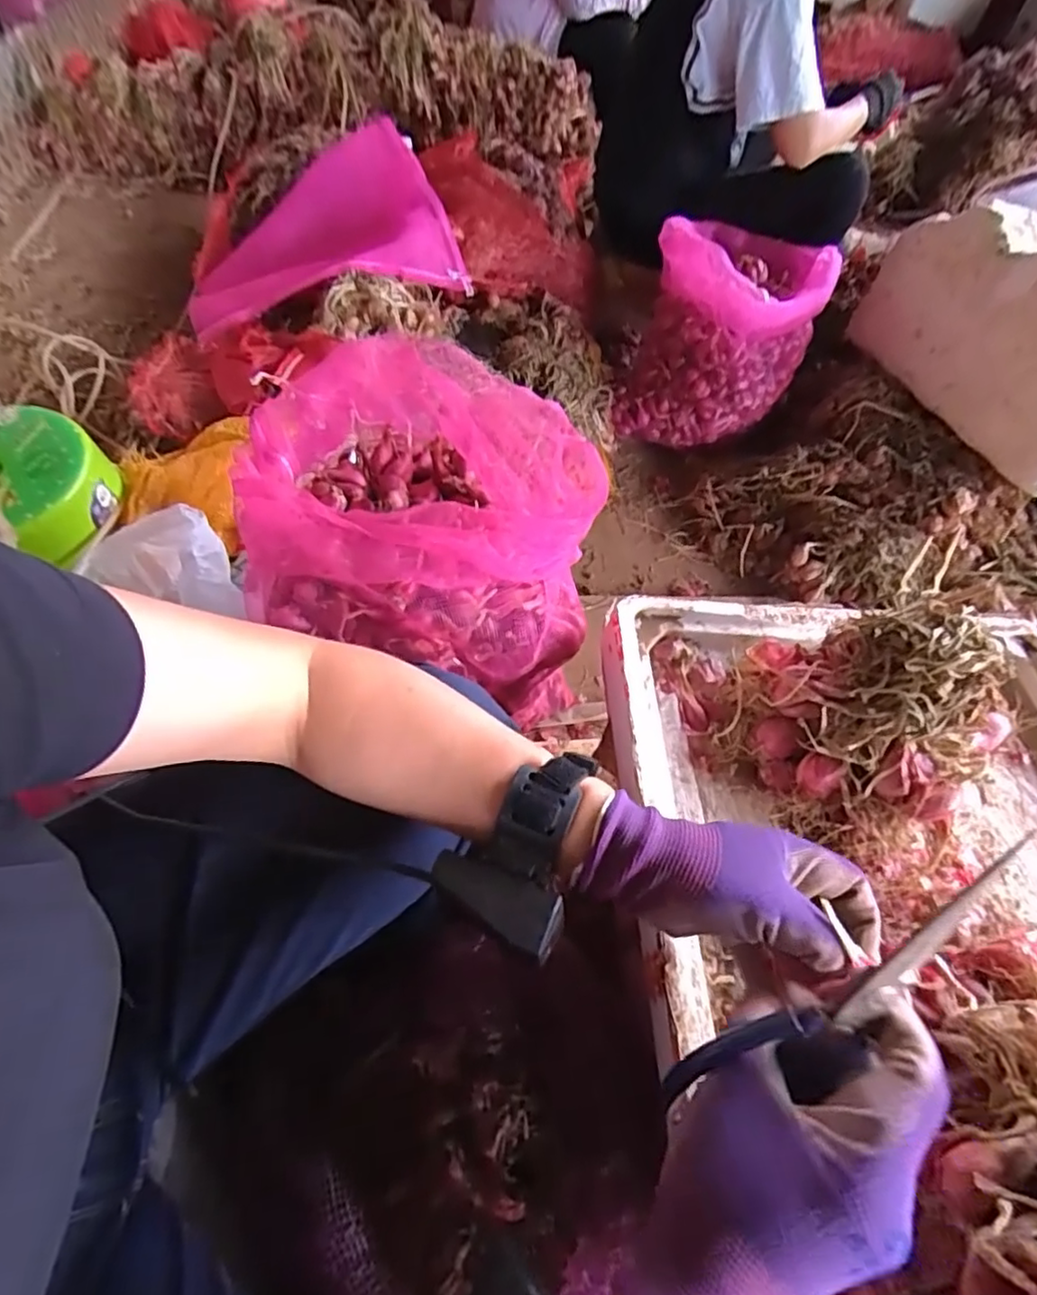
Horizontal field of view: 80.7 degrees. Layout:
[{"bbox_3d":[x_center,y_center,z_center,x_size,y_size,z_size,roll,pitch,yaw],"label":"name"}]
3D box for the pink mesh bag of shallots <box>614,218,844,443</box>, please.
[{"bbox_3d":[0.406,-0.623,1.242,0.334,0.319,0.278,13,56,2],"label":"pink mesh bag of shallots"}]

